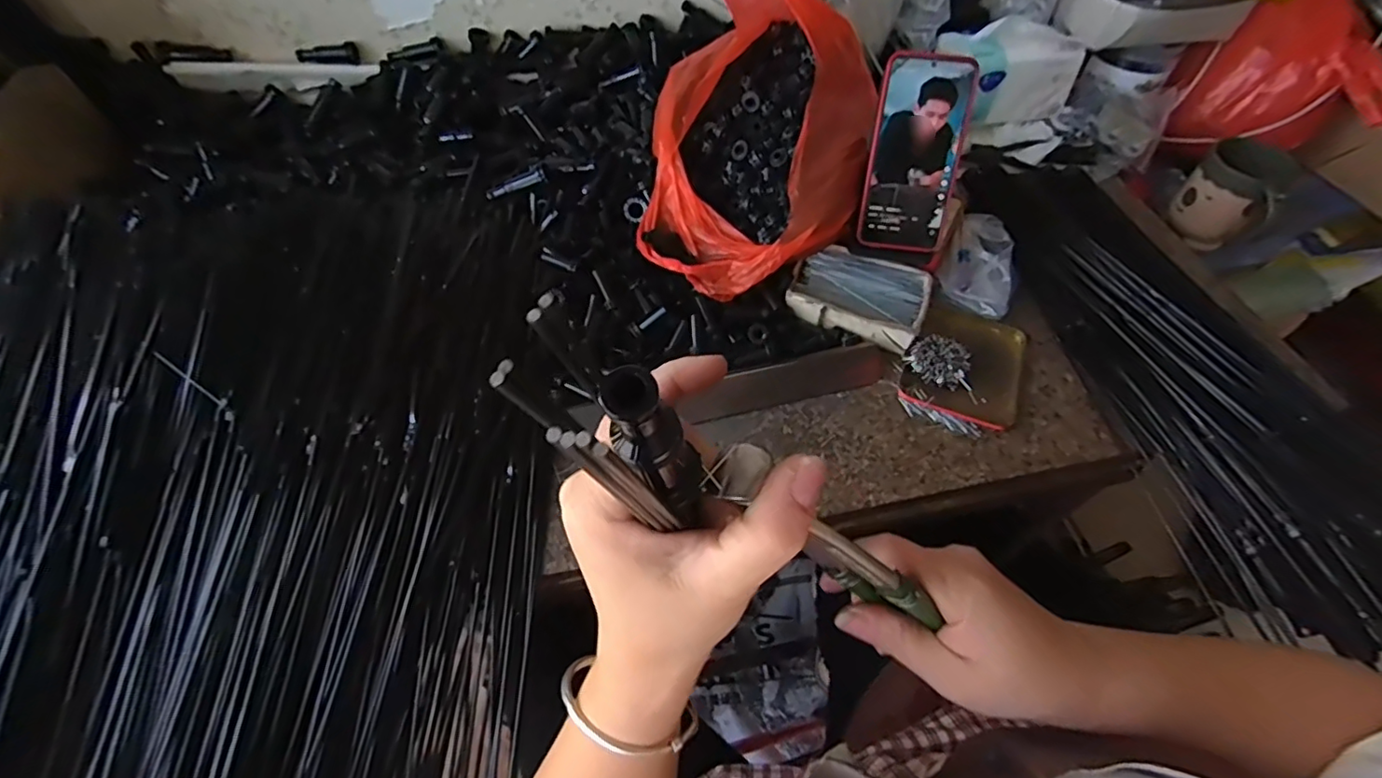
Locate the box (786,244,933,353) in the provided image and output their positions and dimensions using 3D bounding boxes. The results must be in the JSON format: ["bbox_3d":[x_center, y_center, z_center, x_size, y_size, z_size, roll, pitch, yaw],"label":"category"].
[{"bbox_3d":[0.164,-0.094,0.569,0.123,0.028,0.086,17,57,14],"label":"box"}]

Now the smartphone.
[{"bbox_3d":[0.204,-0.212,0.528,0.079,0.165,0.009,6,18,8],"label":"smartphone"}]

